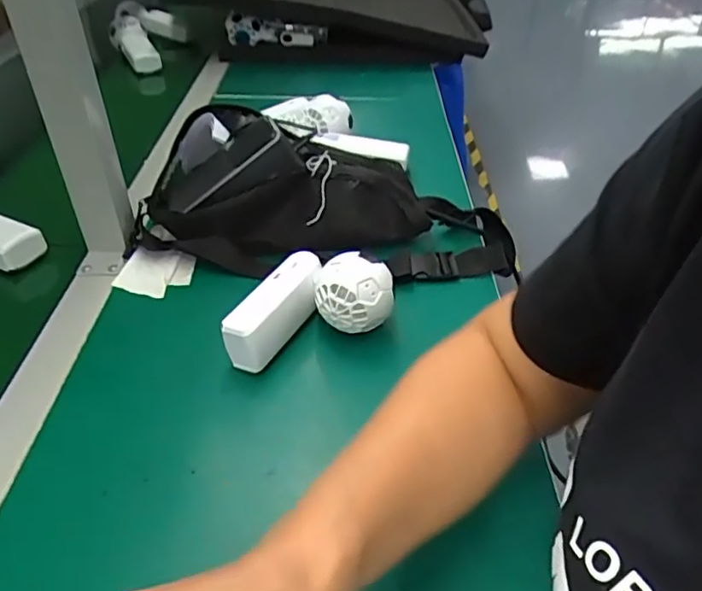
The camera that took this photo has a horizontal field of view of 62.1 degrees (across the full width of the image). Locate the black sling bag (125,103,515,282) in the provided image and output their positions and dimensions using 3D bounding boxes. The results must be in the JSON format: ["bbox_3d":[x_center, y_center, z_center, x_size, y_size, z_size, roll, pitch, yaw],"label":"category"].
[{"bbox_3d":[-0.025,-0.095,0.553,0.359,0.101,0.145,2,40,3],"label":"black sling bag"}]

